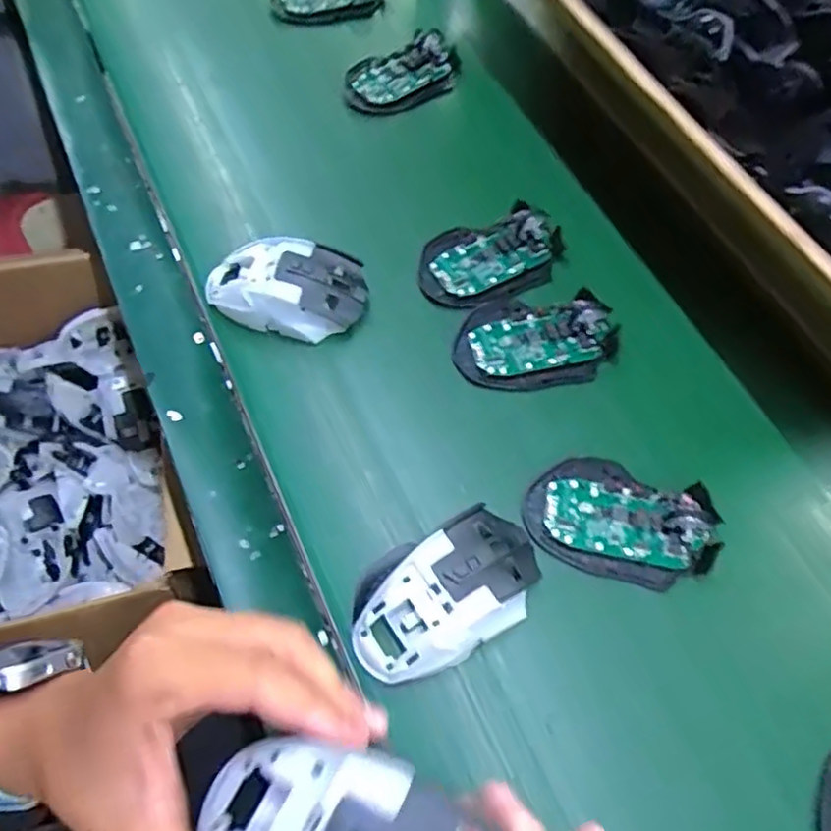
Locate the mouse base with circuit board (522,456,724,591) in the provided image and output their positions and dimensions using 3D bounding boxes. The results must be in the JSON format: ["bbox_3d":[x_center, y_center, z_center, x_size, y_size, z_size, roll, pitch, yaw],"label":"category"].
[{"bbox_3d":[0.128,0.063,0.409,0.114,0.020,0.069,19,63,8],"label":"mouse base with circuit board"}]

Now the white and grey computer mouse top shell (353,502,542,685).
[{"bbox_3d":[0.017,0.098,0.376,0.114,0.033,0.072,-21,64,-13],"label":"white and grey computer mouse top shell"}]

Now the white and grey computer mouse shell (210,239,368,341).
[{"bbox_3d":[-0.091,-0.092,0.468,0.116,0.037,0.065,6,62,1],"label":"white and grey computer mouse shell"}]

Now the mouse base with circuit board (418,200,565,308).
[{"bbox_3d":[0.055,-0.121,0.495,0.114,0.019,0.066,-21,64,-13],"label":"mouse base with circuit board"}]

